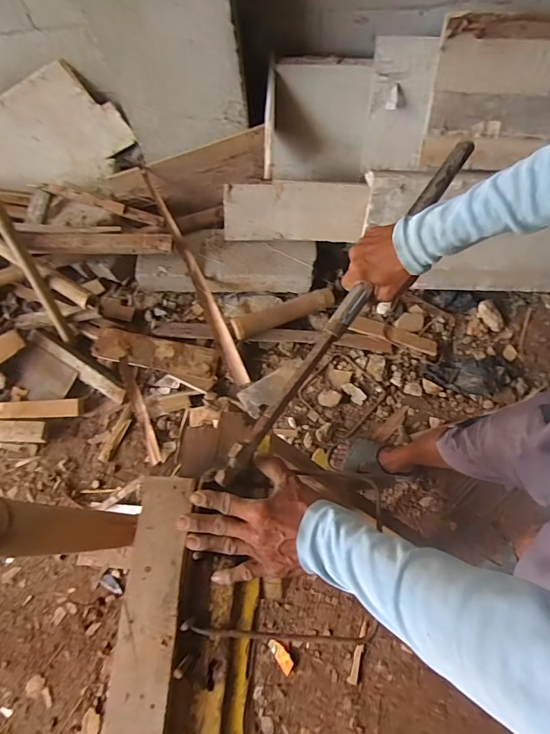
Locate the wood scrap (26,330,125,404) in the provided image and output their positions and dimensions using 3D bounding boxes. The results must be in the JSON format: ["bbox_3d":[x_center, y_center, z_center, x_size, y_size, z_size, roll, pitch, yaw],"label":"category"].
[{"bbox_3d":[-0.637,-0.004,1.363,0.394,0.036,0.051,31,75,13],"label":"wood scrap"}]

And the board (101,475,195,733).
[{"bbox_3d":[-0.133,0.285,0.440,0.063,0.014,0.328,2,72,3],"label":"board"}]

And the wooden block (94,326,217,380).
[{"bbox_3d":[-0.381,-0.046,1.361,0.392,0.032,0.105,12,80,-3],"label":"wooden block"}]

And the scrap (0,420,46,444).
[{"bbox_3d":[-0.876,0.198,1.323,0.324,0.024,0.071,1,99,3],"label":"scrap"}]

